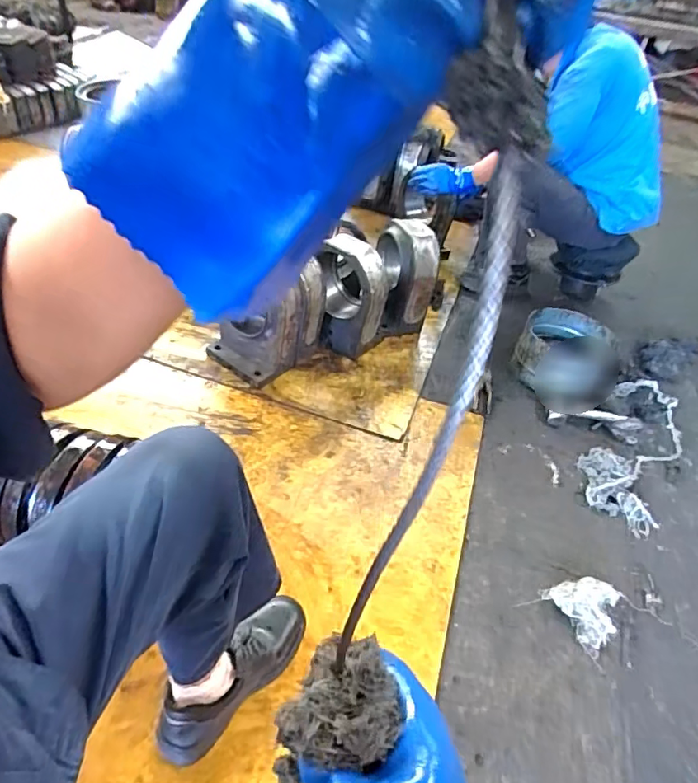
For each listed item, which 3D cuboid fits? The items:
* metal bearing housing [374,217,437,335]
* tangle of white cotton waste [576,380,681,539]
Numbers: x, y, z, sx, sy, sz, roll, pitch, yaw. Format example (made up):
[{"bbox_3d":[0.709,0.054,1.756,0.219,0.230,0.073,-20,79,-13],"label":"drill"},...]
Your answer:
[{"bbox_3d":[0.170,-0.323,1.602,0.170,0.315,0.207,3,42,-3],"label":"metal bearing housing"},{"bbox_3d":[0.753,0.132,1.377,0.215,0.028,0.569,27,46,21],"label":"tangle of white cotton waste"}]

